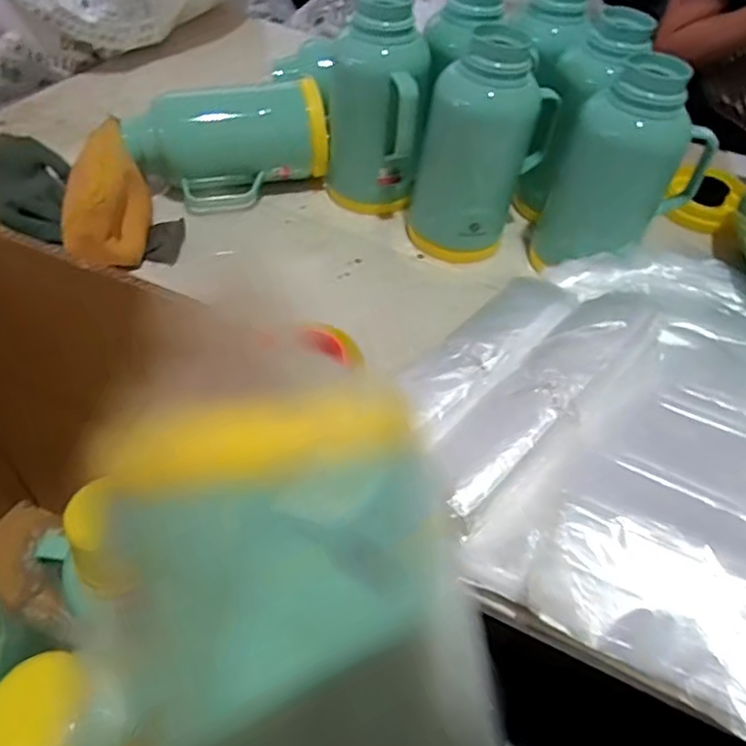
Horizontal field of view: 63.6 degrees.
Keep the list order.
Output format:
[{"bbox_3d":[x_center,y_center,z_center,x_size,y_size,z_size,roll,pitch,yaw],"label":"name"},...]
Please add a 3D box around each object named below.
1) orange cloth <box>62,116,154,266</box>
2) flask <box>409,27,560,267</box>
[{"bbox_3d":[-0.338,-0.232,0.767,0.093,0.104,0.215,-6,64,-11],"label":"orange cloth"},{"bbox_3d":[0.135,-0.276,0.767,0.154,0.267,0.132,16,50,7],"label":"flask"}]

